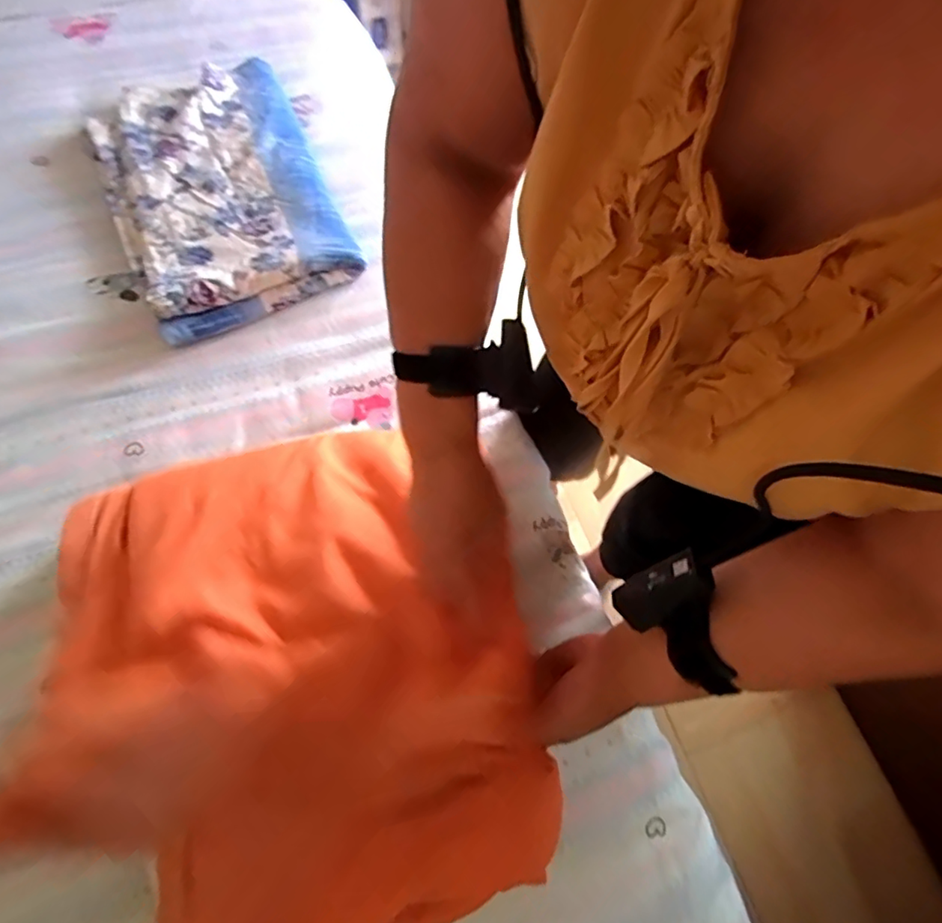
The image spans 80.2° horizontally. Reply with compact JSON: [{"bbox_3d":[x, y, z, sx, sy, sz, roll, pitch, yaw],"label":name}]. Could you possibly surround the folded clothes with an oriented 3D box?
[{"bbox_3d":[-0.422,-0.462,0.930,0.338,0.076,0.524,-25,68,-10],"label":"folded clothes"}]

